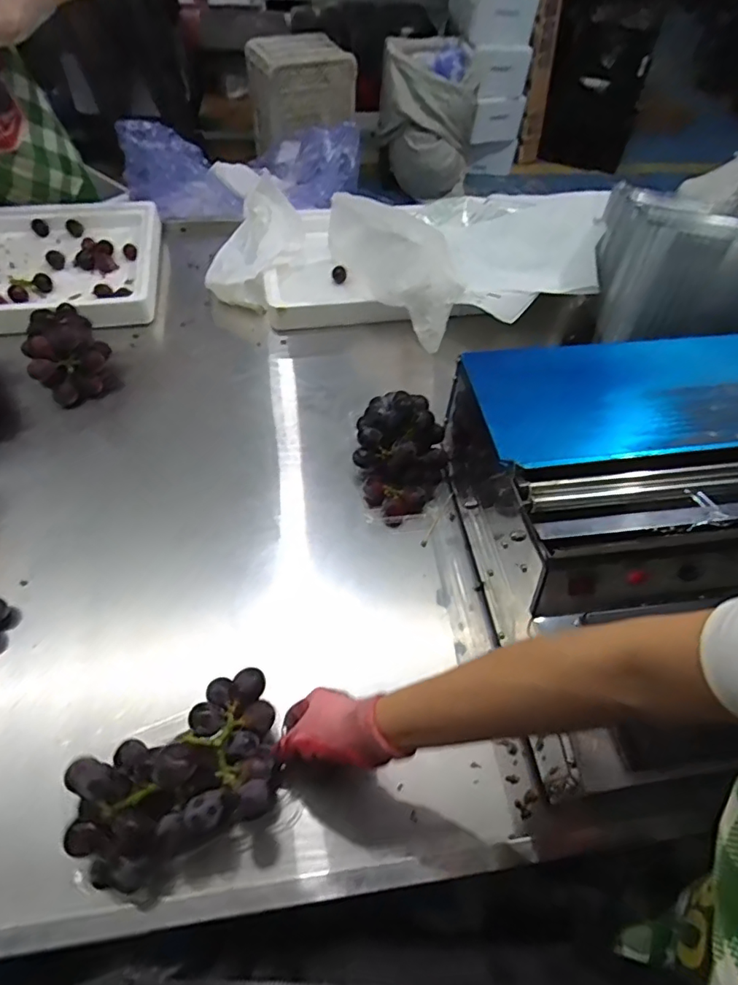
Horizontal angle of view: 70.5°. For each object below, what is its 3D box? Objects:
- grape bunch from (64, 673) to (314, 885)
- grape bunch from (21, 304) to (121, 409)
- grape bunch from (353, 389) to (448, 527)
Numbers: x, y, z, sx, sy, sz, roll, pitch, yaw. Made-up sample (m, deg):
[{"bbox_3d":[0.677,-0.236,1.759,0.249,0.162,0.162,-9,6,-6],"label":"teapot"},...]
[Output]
[{"bbox_3d":[-0.148,0.231,0.437,0.152,0.078,0.112,-22,59,-18],"label":"grape bunch"},{"bbox_3d":[-0.429,-0.197,0.741,0.102,0.095,0.114,-27,60,-22],"label":"grape bunch"},{"bbox_3d":[0.037,-0.054,0.654,0.116,0.093,0.137,-30,61,-23],"label":"grape bunch"}]

